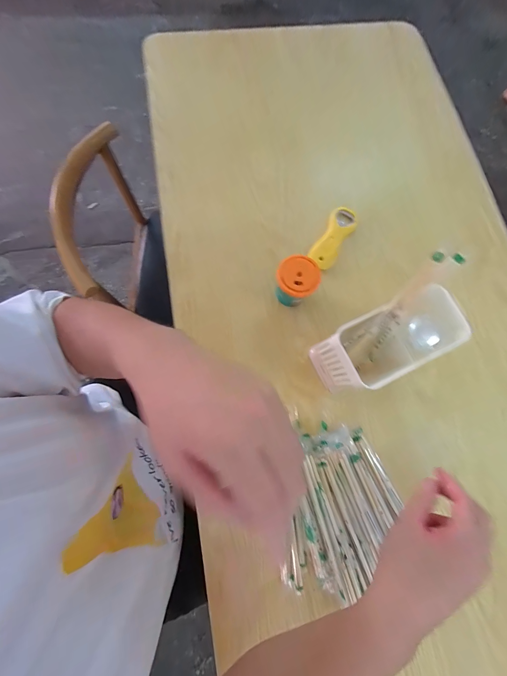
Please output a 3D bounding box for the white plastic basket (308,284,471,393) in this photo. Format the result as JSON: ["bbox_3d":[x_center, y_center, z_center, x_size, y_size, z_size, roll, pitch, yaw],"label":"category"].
[{"bbox_3d":[0.169,0.013,0.378,0.147,0.124,0.081,-23,80,-9],"label":"white plastic basket"}]

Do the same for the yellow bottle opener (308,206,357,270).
[{"bbox_3d":[0.135,-0.169,0.478,0.044,0.014,0.120,29,79,5],"label":"yellow bottle opener"}]

